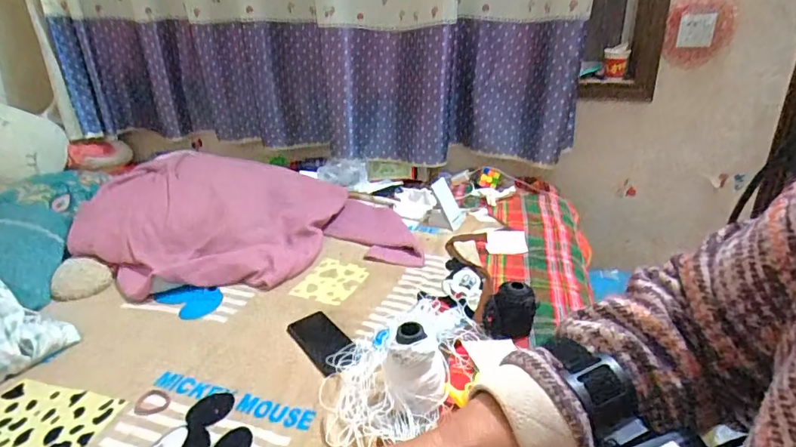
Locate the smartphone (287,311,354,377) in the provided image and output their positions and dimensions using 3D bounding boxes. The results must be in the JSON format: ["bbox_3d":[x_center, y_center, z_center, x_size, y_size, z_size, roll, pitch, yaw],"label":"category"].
[{"bbox_3d":[-0.137,0.210,0.890,0.083,0.006,0.166,-20,32,-30],"label":"smartphone"}]

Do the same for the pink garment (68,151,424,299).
[{"bbox_3d":[-0.369,-0.030,1.204,0.797,0.145,0.472,-5,27,-4],"label":"pink garment"}]

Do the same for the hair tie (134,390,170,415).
[{"bbox_3d":[-0.378,0.274,0.753,0.050,0.004,0.049,-2,27,1],"label":"hair tie"}]

